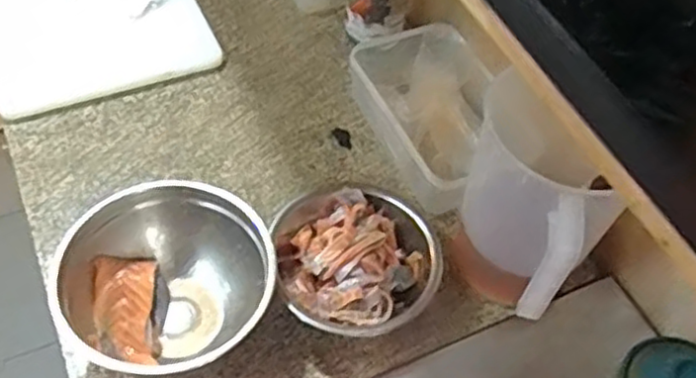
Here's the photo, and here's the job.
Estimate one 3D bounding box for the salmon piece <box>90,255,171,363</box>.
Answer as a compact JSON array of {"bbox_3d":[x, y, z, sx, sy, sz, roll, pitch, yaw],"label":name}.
[{"bbox_3d":[-0.231,0.127,0.742,0.076,0.032,0.111,9,62,-20],"label":"salmon piece"}]

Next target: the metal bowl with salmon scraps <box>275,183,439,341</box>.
[{"bbox_3d":[0.009,0.079,0.779,0.168,0.083,0.186,-7,54,-11],"label":"metal bowl with salmon scraps"}]

